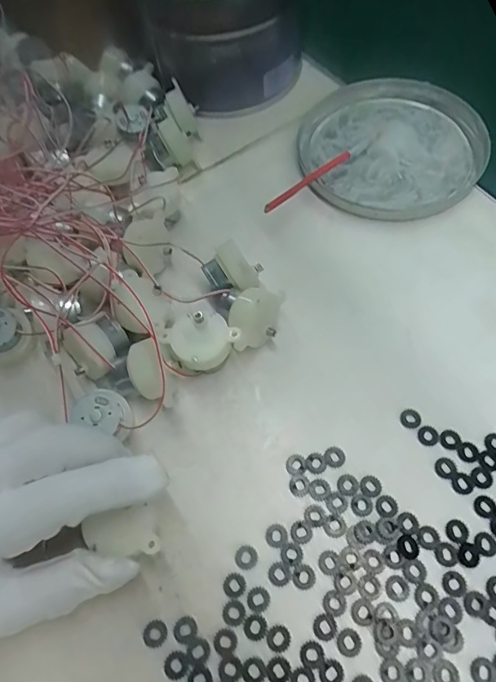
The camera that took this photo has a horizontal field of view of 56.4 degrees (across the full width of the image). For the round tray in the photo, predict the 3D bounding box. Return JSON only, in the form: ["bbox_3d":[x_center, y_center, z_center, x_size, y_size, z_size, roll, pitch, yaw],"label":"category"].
[{"bbox_3d":[0.105,-0.143,0.339,0.126,0.016,0.135,-2,62,3],"label":"round tray"}]

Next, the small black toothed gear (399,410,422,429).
[{"bbox_3d":[0.087,0.041,0.246,0.011,0.004,0.010,-34,65,-13],"label":"small black toothed gear"}]

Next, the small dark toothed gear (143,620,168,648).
[{"bbox_3d":[-0.041,0.130,0.206,0.010,0.004,0.010,-20,62,-6],"label":"small dark toothed gear"}]

